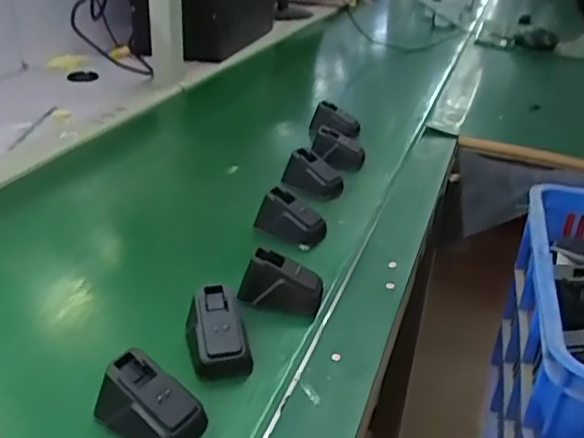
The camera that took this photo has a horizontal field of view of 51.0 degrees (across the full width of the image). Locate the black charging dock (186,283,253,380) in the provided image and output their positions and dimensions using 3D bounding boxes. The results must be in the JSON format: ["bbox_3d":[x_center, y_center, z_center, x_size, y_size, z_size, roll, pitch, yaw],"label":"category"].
[{"bbox_3d":[-0.056,0.083,0.455,0.041,0.040,0.058,-6,30,-14],"label":"black charging dock"}]

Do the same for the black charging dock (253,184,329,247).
[{"bbox_3d":[0.001,-0.002,0.620,0.067,0.037,0.035,21,33,29],"label":"black charging dock"}]

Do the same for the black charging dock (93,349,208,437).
[{"bbox_3d":[-0.087,0.117,0.385,0.064,0.040,0.037,18,32,25],"label":"black charging dock"}]

